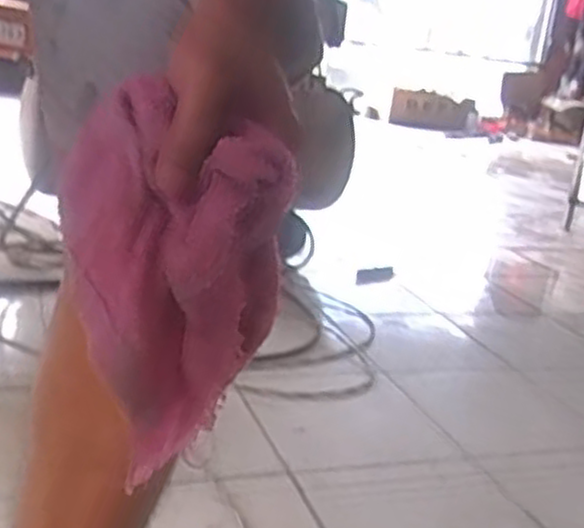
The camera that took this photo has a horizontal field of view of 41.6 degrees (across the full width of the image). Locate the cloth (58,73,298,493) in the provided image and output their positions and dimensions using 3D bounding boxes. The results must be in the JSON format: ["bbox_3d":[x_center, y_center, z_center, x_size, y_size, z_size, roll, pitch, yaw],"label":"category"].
[{"bbox_3d":[-0.063,0.004,0.400,0.102,0.184,0.098,1,17,-18],"label":"cloth"}]

